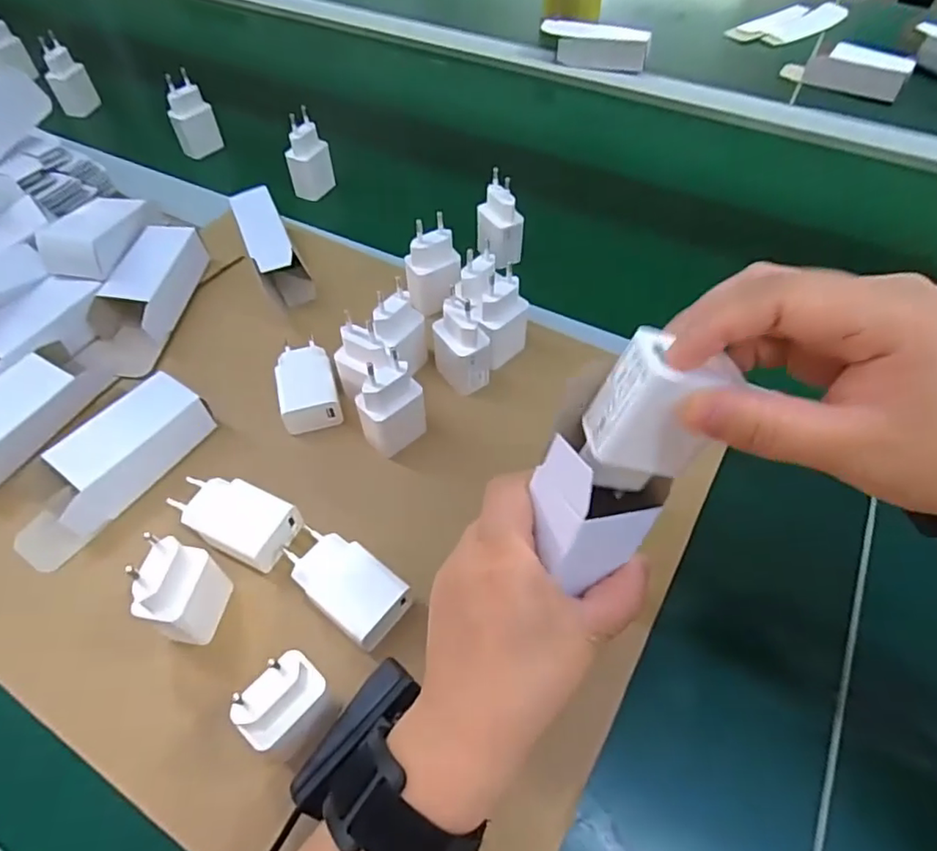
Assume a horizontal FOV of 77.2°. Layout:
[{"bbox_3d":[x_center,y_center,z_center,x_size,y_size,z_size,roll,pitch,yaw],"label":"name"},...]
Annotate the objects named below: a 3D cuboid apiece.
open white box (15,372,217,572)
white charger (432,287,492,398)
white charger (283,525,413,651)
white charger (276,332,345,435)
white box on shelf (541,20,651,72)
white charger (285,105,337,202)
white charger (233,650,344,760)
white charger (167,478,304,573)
[{"bbox_3d":[-0.231,0.025,0.376,0.054,0.031,0.132,28,59,20],"label":"open white box"},{"bbox_3d":[-0.004,-0.058,0.412,0.028,0.071,0.038,-28,58,-18],"label":"white charger"},{"bbox_3d":[-0.070,0.091,0.334,0.079,0.024,0.040,35,61,24],"label":"white charger"},{"bbox_3d":[-0.116,-0.032,0.423,0.039,0.022,0.079,-14,55,-9],"label":"white charger"},{"bbox_3d":[0.160,-0.482,0.743,0.134,0.033,0.038,16,56,13],"label":"white box on shelf"},{"bbox_3d":[-0.159,-0.265,0.581,0.022,0.075,0.040,28,59,20],"label":"white charger"},{"bbox_3d":[-0.082,0.134,0.275,0.024,0.069,0.039,31,60,22],"label":"white charger"},{"bbox_3d":[-0.145,0.056,0.359,0.075,0.025,0.041,23,57,17],"label":"white charger"}]

